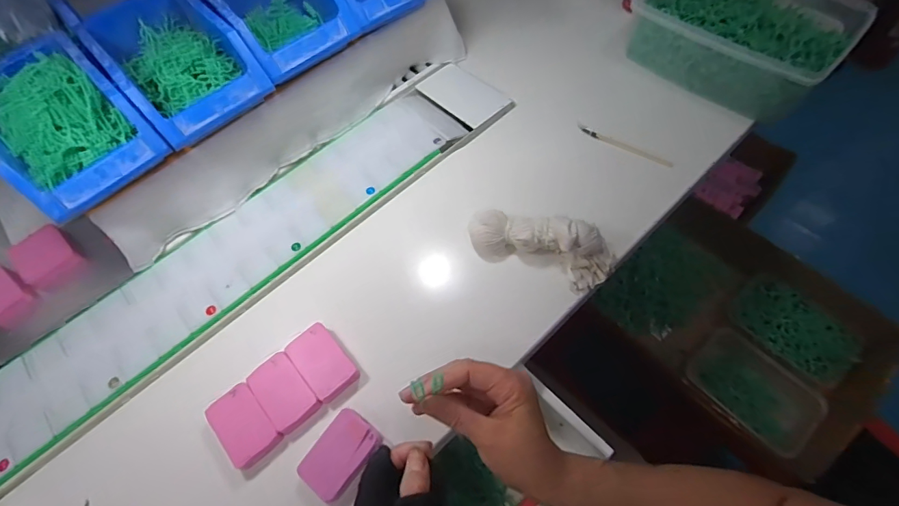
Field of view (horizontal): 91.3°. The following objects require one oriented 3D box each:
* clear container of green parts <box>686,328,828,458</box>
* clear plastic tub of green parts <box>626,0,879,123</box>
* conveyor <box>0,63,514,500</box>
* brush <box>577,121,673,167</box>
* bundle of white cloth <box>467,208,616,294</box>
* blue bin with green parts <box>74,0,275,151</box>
[{"bbox_3d":[0.438,0.200,0.638,0.119,0.032,0.166,-38,65,-15],"label":"clear container of green parts"},{"bbox_3d":[0.392,-0.303,0.603,0.189,0.084,0.250,-42,66,-17],"label":"clear plastic tub of green parts"},{"bbox_3d":[-0.267,0.012,0.525,0.848,0.029,0.143,-42,66,-17],"label":"conveyor"},{"bbox_3d":[0.228,-0.141,0.577,0.129,0.012,0.010,30,68,18],"label":"brush"},{"bbox_3d":[0.102,-0.019,0.486,0.158,0.049,0.074,21,65,15],"label":"bundle of white cloth"},{"bbox_3d":[-0.302,-0.214,0.483,0.121,0.067,0.185,-41,66,-17],"label":"blue bin with green parts"}]

